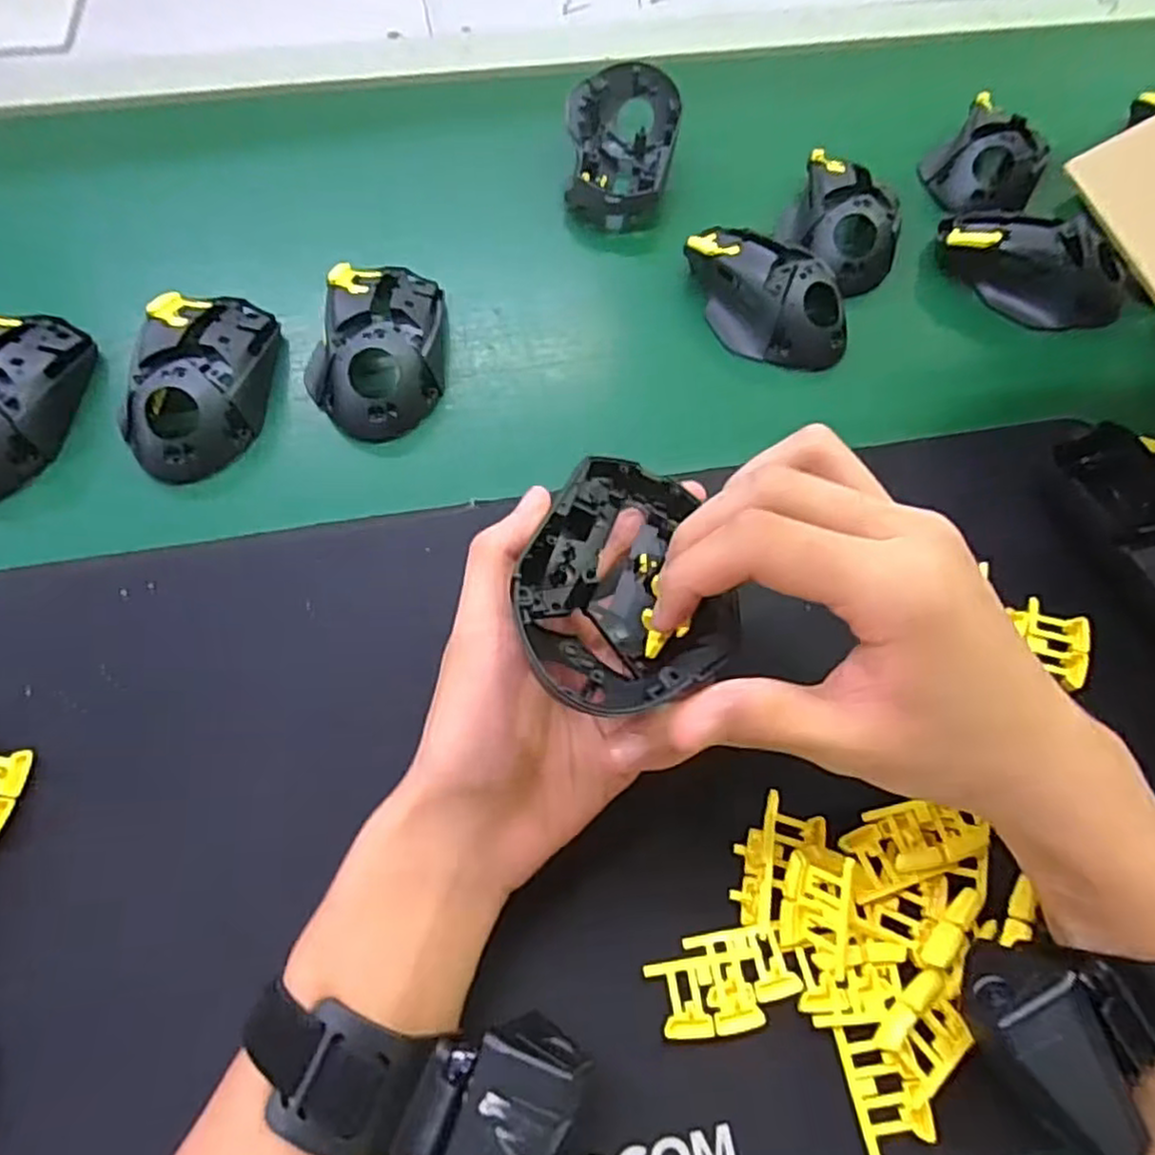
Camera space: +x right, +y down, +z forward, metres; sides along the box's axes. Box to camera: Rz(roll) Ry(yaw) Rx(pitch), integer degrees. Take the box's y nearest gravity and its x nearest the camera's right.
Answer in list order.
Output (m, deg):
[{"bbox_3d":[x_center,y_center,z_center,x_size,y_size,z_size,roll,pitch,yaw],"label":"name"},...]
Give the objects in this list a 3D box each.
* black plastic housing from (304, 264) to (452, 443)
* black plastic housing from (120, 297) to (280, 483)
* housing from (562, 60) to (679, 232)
[{"bbox_3d":[-0.109,-0.132,0.400,0.072,0.040,0.112,3,63,-3],"label":"black plastic housing"},{"bbox_3d":[-0.203,-0.107,0.386,0.070,0.035,0.116,2,63,-3],"label":"black plastic housing"},{"bbox_3d":[0.029,-0.282,0.484,0.071,0.046,0.113,9,63,0],"label":"housing"}]

